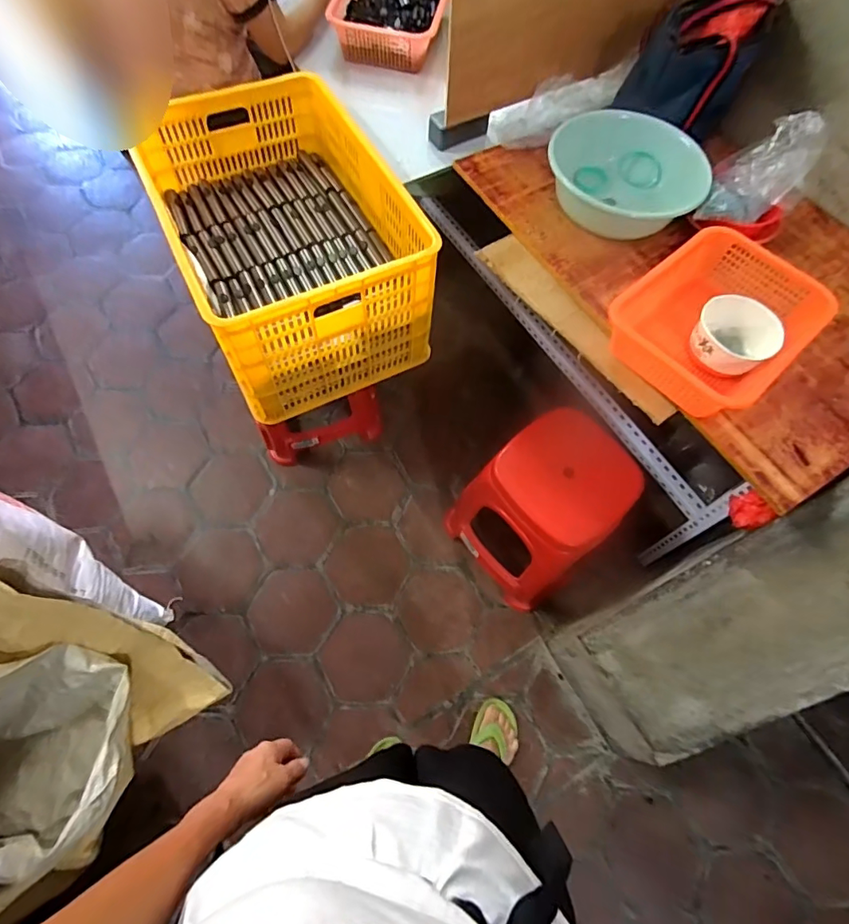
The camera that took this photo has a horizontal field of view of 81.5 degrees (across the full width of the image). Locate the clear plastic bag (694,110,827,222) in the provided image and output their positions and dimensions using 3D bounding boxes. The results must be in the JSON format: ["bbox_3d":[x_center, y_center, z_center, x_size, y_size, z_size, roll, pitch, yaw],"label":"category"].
[{"bbox_3d":[0.612,-0.524,0.895,0.137,0.122,0.183,34,69,12],"label":"clear plastic bag"}]

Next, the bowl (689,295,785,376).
[{"bbox_3d":[0.513,-0.204,0.821,0.122,0.068,0.131,1,66,-2],"label":"bowl"}]

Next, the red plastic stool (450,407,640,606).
[{"bbox_3d":[0.263,0.112,1.199,0.316,0.432,0.315,-39,73,-17],"label":"red plastic stool"}]

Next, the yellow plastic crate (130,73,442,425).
[{"bbox_3d":[-0.284,-0.459,1.020,0.395,0.289,0.583,-25,69,-13],"label":"yellow plastic crate"}]

